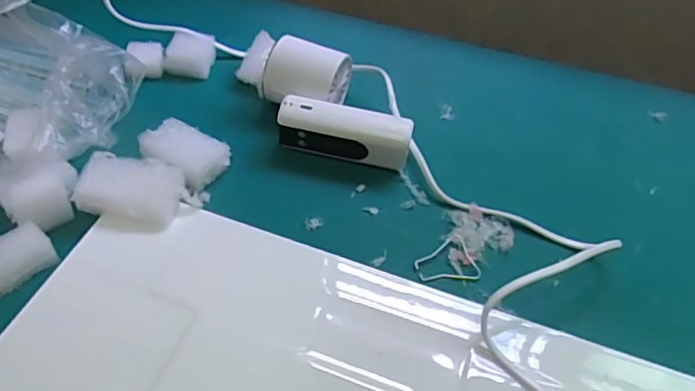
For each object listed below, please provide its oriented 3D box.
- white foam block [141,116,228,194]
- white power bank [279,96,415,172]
[{"bbox_3d":[-0.116,-0.029,0.406,0.054,0.024,0.044,26,51,17],"label":"white foam block"},{"bbox_3d":[-0.002,-0.043,0.421,0.095,0.040,0.023,11,48,4],"label":"white power bank"}]

